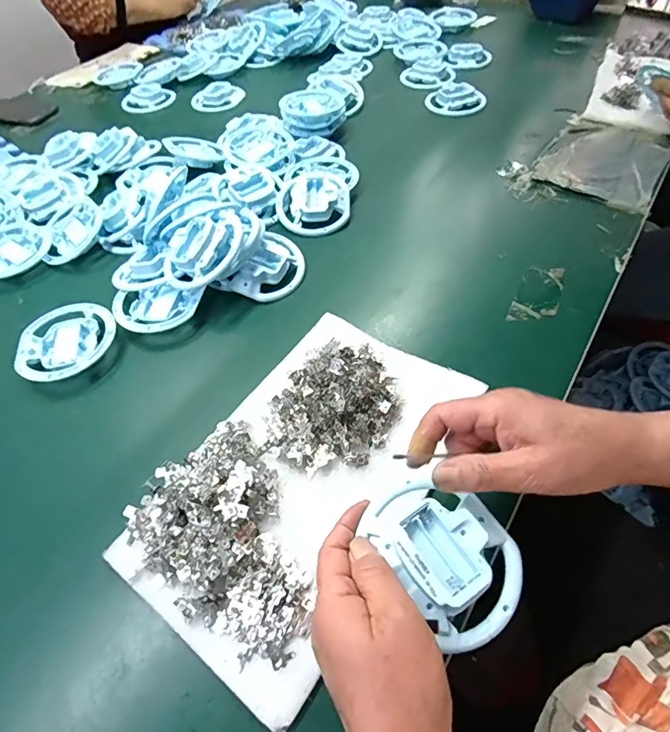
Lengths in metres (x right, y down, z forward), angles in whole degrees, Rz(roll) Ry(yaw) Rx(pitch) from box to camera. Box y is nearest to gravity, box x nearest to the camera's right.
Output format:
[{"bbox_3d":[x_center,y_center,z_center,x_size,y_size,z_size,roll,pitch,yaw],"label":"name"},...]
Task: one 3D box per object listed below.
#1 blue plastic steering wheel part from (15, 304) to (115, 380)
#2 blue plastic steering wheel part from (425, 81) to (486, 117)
[{"bbox_3d":[-0.290,-0.023,0.487,0.101,0.029,0.097,-2,53,3],"label":"blue plastic steering wheel part"},{"bbox_3d":[0.214,-0.479,0.793,0.091,0.023,0.090,-2,53,3],"label":"blue plastic steering wheel part"}]

